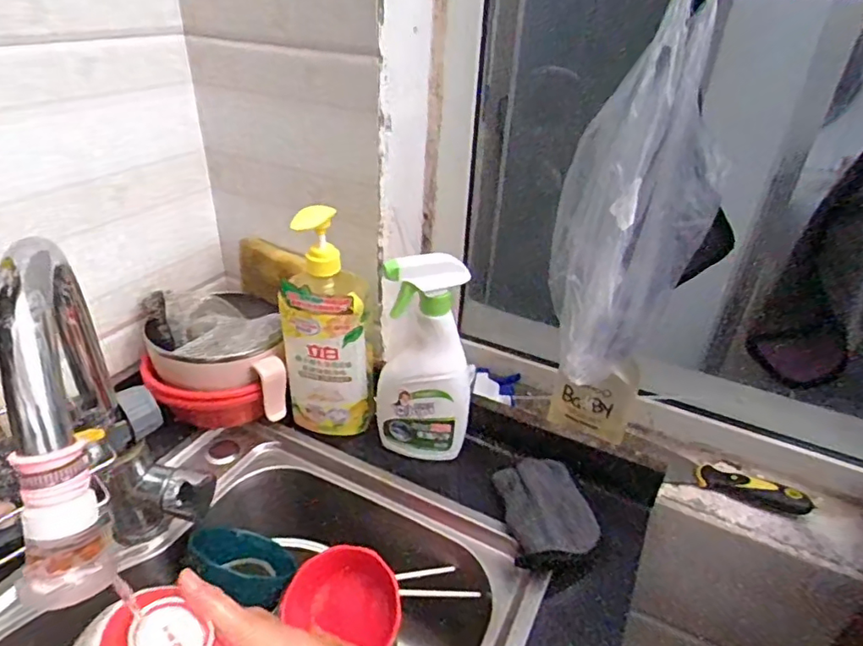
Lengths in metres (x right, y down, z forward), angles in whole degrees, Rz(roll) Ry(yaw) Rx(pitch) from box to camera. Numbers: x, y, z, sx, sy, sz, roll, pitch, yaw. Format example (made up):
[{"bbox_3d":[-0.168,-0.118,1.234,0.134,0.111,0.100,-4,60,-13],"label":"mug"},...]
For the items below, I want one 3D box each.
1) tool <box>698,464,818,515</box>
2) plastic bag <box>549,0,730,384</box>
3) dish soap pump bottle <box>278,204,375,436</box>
[{"bbox_3d":[0.354,0.184,0.612,0.111,0.029,0.024,17,35,19],"label":"tool"},{"bbox_3d":[0.191,-0.114,0.517,0.124,0.315,0.106,-3,33,-11],"label":"plastic bag"},{"bbox_3d":[-0.114,0.005,0.612,0.098,0.255,0.073,-1,33,-8],"label":"dish soap pump bottle"}]

